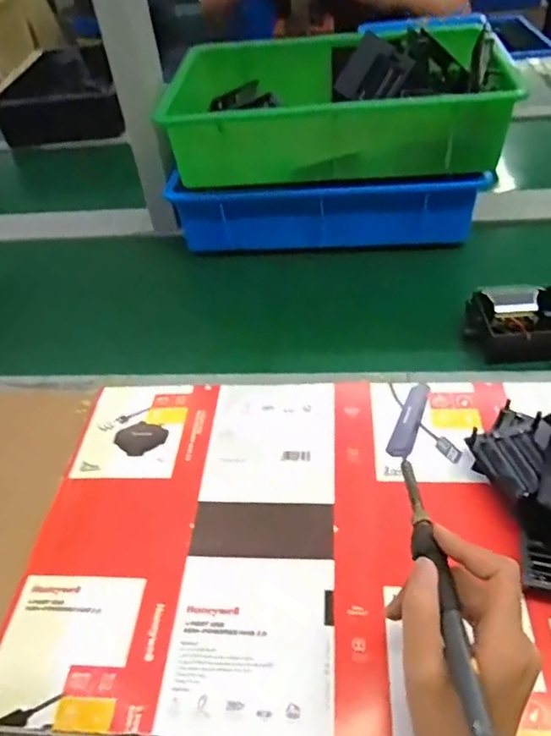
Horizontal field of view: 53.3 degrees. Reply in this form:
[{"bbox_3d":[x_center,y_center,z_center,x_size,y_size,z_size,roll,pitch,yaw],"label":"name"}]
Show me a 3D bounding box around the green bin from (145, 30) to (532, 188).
[{"bbox_3d":[0.065,-0.341,0.719,0.416,0.094,0.256,-1,44,6],"label":"green bin"}]

